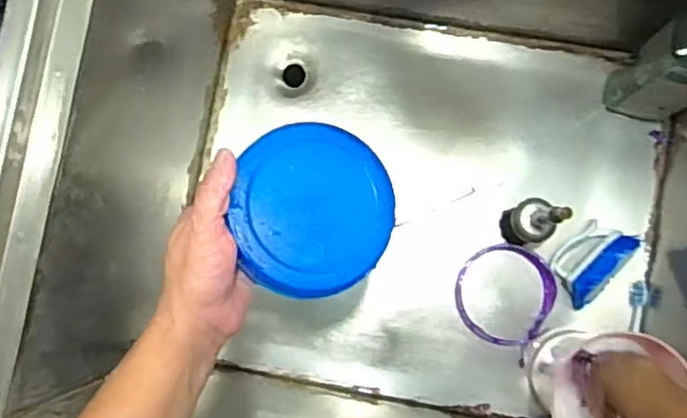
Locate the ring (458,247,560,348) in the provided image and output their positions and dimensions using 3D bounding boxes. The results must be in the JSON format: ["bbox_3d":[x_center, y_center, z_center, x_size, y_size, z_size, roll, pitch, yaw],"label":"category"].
[{"bbox_3d":[0.209,0.110,0.852,0.129,0.026,0.126,0,86,3],"label":"ring"}]

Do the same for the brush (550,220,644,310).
[{"bbox_3d":[0.323,0.066,0.831,0.112,0.046,0.080,-37,85,0],"label":"brush"}]

